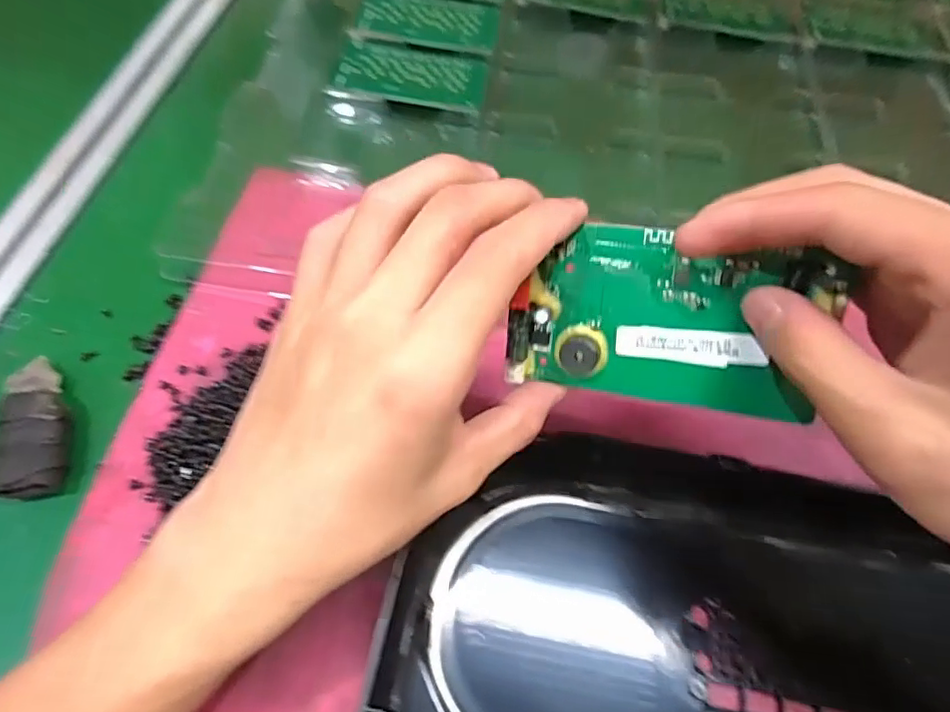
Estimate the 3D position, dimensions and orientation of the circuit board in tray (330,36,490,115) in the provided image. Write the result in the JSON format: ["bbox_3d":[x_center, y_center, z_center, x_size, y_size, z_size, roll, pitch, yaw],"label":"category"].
[{"bbox_3d":[-0.045,-0.203,0.434,0.104,0.006,0.068,6,64,2],"label":"circuit board in tray"}]

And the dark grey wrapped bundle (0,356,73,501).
[{"bbox_3d":[-0.214,0.032,0.293,0.027,0.022,0.073,-10,65,-6],"label":"dark grey wrapped bundle"}]

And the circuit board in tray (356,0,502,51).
[{"bbox_3d":[-0.035,-0.264,0.471,0.106,0.005,0.063,10,64,3],"label":"circuit board in tray"}]

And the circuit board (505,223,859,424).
[{"bbox_3d":[0.062,-0.012,0.202,0.101,0.059,0.009,8,22,17],"label":"circuit board"}]

